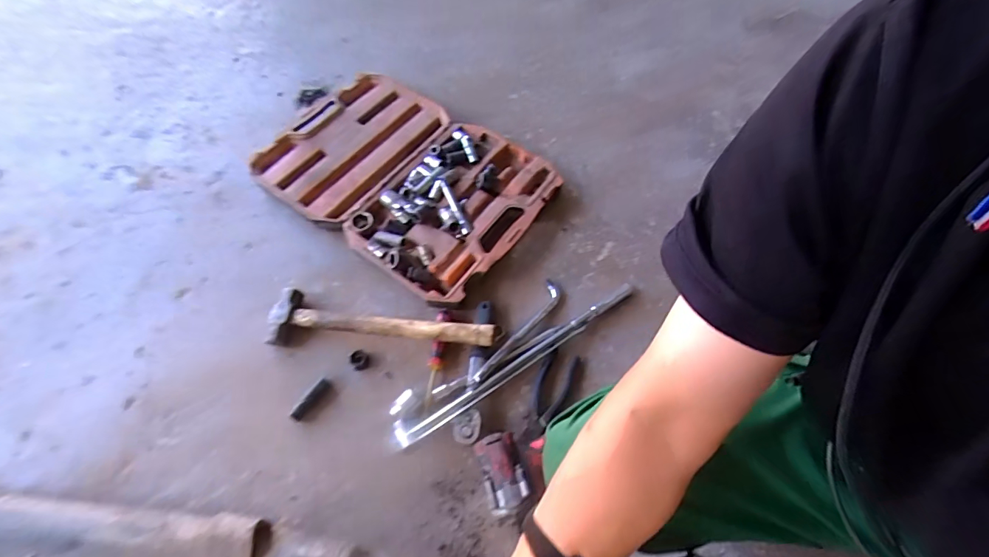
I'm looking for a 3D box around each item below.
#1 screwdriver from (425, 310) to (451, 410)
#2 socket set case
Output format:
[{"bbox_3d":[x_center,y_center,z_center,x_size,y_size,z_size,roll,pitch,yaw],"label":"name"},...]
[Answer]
[{"bbox_3d":[-0.098,0.134,0.745,0.027,0.034,0.173,7,62,3],"label":"screwdriver"},{"bbox_3d":[-0.198,-0.225,0.937,0.591,0.052,0.404,33,66,15],"label":"socket set case"}]

